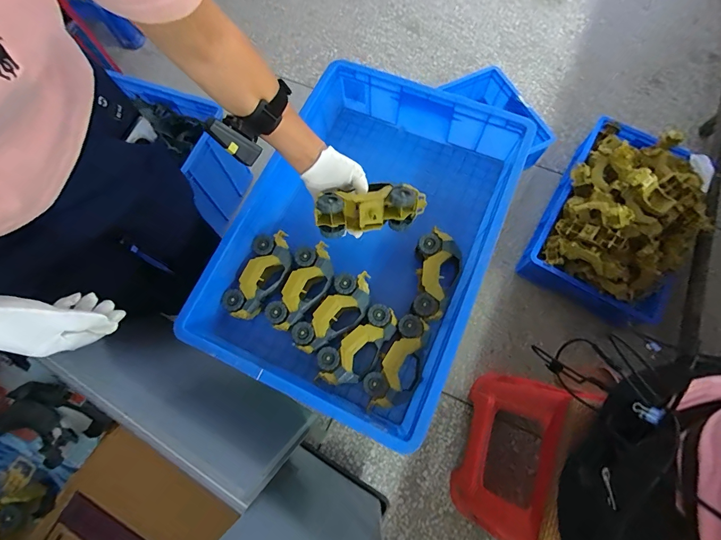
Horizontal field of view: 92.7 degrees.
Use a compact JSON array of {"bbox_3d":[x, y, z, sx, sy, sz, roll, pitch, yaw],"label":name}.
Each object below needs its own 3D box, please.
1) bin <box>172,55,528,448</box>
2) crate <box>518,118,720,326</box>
[{"bbox_3d":[0.004,-0.059,0.623,0.416,0.150,0.570,24,74,9],"label":"bin"},{"bbox_3d":[0.796,-0.170,1.039,0.378,0.310,0.638,33,75,11],"label":"crate"}]

